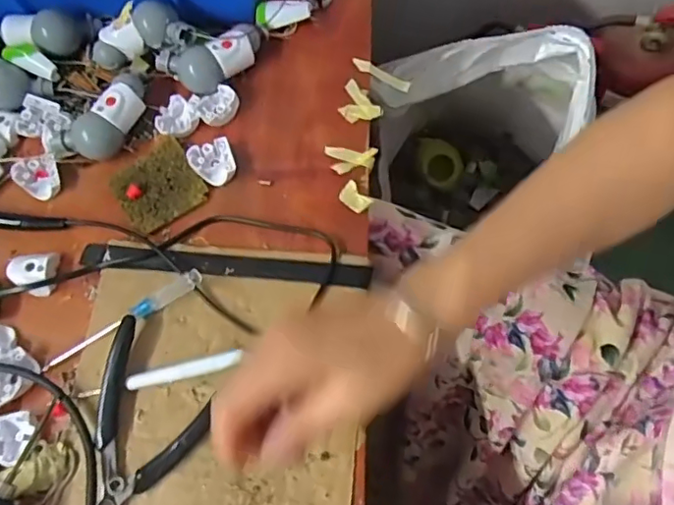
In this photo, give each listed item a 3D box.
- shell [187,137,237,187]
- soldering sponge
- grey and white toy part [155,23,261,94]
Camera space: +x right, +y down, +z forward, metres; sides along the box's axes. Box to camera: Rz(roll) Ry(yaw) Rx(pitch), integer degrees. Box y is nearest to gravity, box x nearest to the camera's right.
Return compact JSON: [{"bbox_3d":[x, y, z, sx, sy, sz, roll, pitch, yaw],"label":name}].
[{"bbox_3d":[-0.094,-0.067,0.437,0.033,0.010,0.033,-16,70,-3],"label":"shell"},{"bbox_3d":[-0.135,-0.051,0.436,0.059,0.008,0.061,-34,72,-10],"label":"soldering sponge"},{"bbox_3d":[-0.098,-0.149,0.457,0.082,0.027,0.038,-17,70,-4],"label":"grey and white toy part"}]

